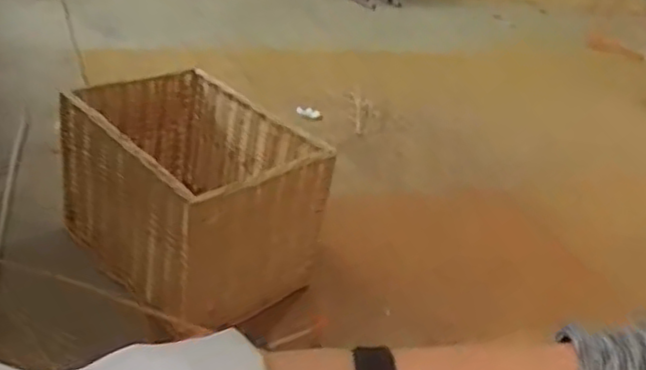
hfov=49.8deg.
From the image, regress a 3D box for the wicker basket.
[{"bbox_3d":[-0.294,0.011,1.532,0.479,0.340,0.372,31,34,30],"label":"wicker basket"}]

